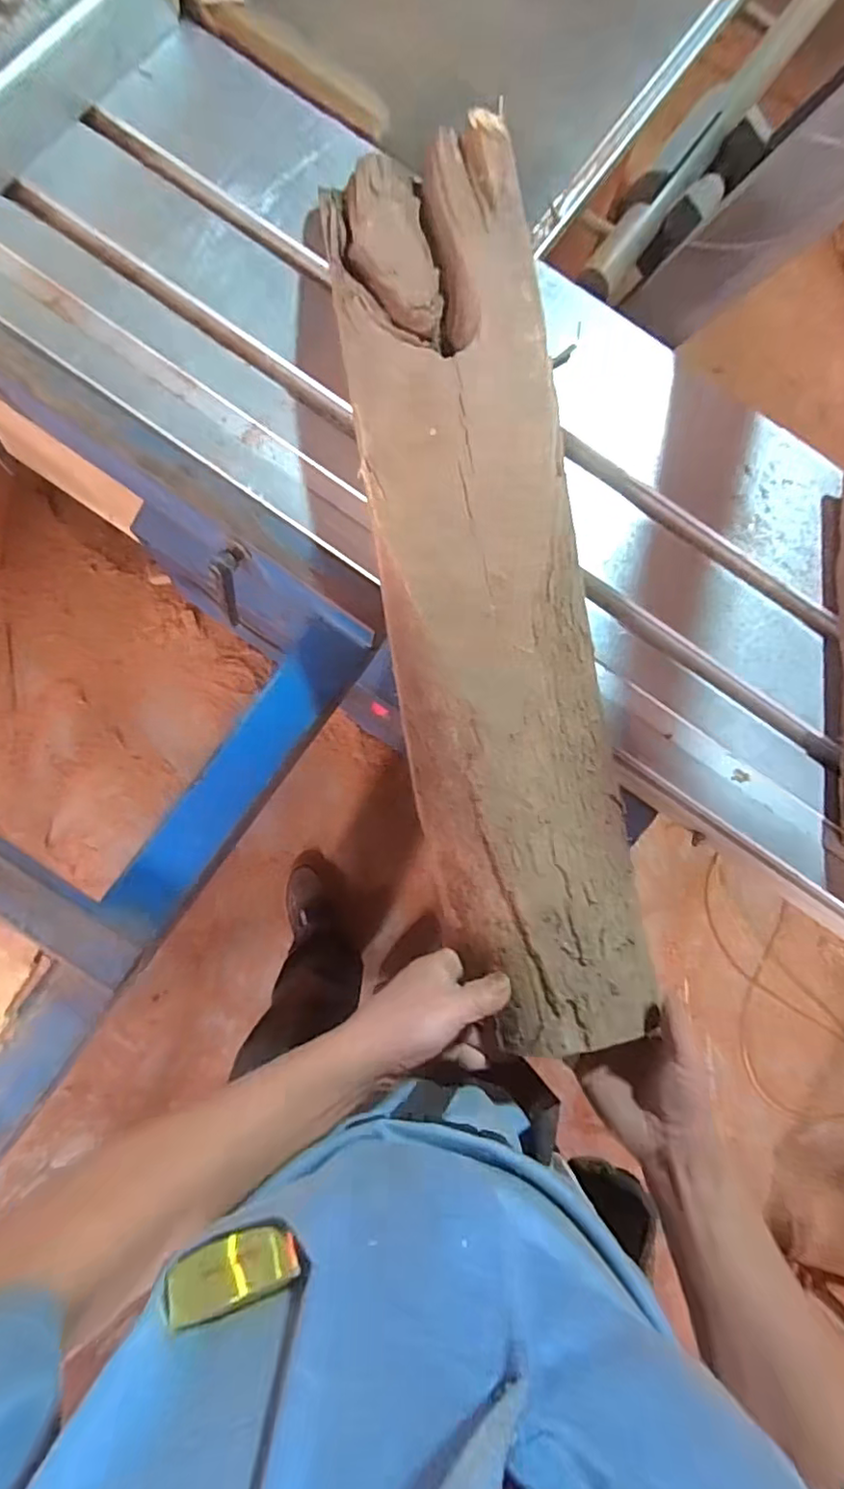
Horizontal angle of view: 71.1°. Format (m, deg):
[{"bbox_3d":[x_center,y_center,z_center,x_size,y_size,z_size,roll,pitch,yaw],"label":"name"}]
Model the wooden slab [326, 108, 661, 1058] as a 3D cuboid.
[{"bbox_3d":[0.052,-0.144,0.480,0.166,0.045,0.754,-8,85,-4],"label":"wooden slab"}]

